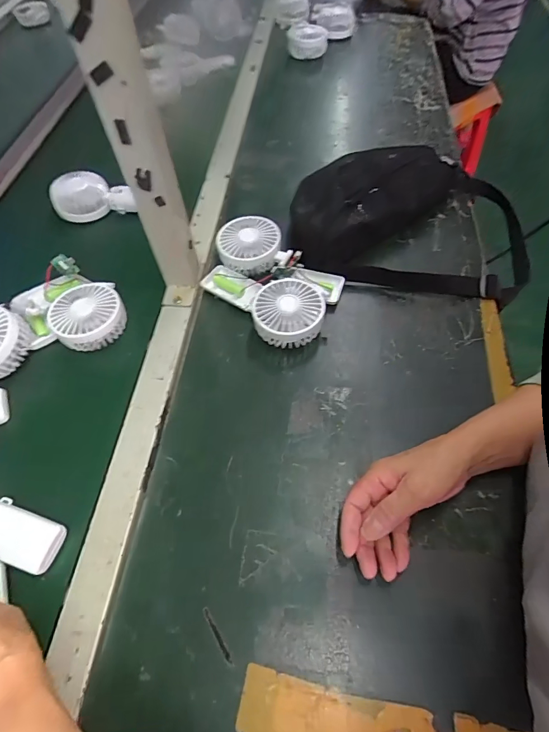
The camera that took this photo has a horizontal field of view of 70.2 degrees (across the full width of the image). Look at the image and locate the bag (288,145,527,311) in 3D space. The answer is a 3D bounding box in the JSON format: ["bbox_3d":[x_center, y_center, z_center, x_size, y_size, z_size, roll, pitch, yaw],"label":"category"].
[{"bbox_3d":[0.198,-0.221,0.561,0.339,0.075,0.240,11,60,10],"label":"bag"}]

